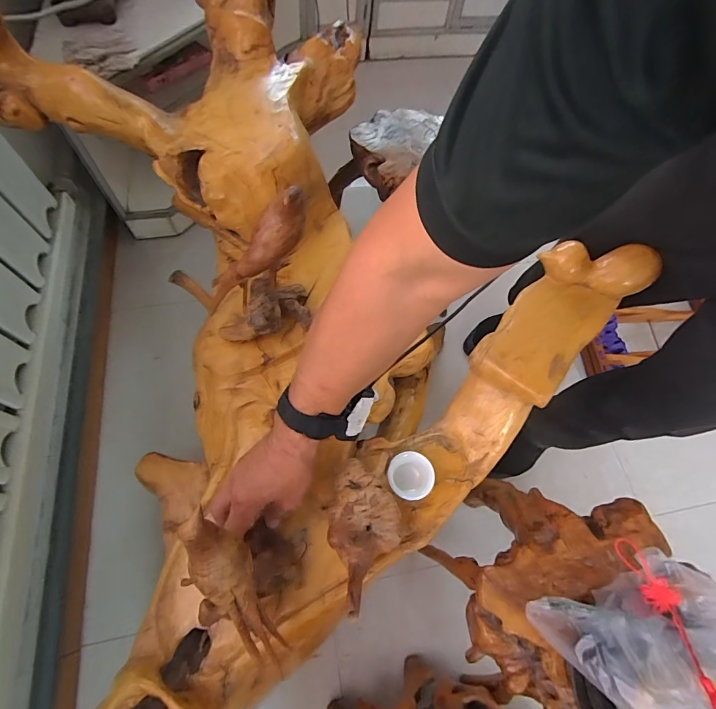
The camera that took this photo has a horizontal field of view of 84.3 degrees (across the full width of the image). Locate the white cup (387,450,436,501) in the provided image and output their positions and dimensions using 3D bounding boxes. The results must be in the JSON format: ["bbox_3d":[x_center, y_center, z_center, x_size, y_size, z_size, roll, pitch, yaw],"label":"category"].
[{"bbox_3d":[0.073,0.169,0.547,0.057,0.030,0.062,2,64,-3],"label":"white cup"}]

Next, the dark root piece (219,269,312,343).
[{"bbox_3d":[-0.138,-0.065,0.597,0.147,0.064,0.075,-25,68,-15],"label":"dark root piece"}]

